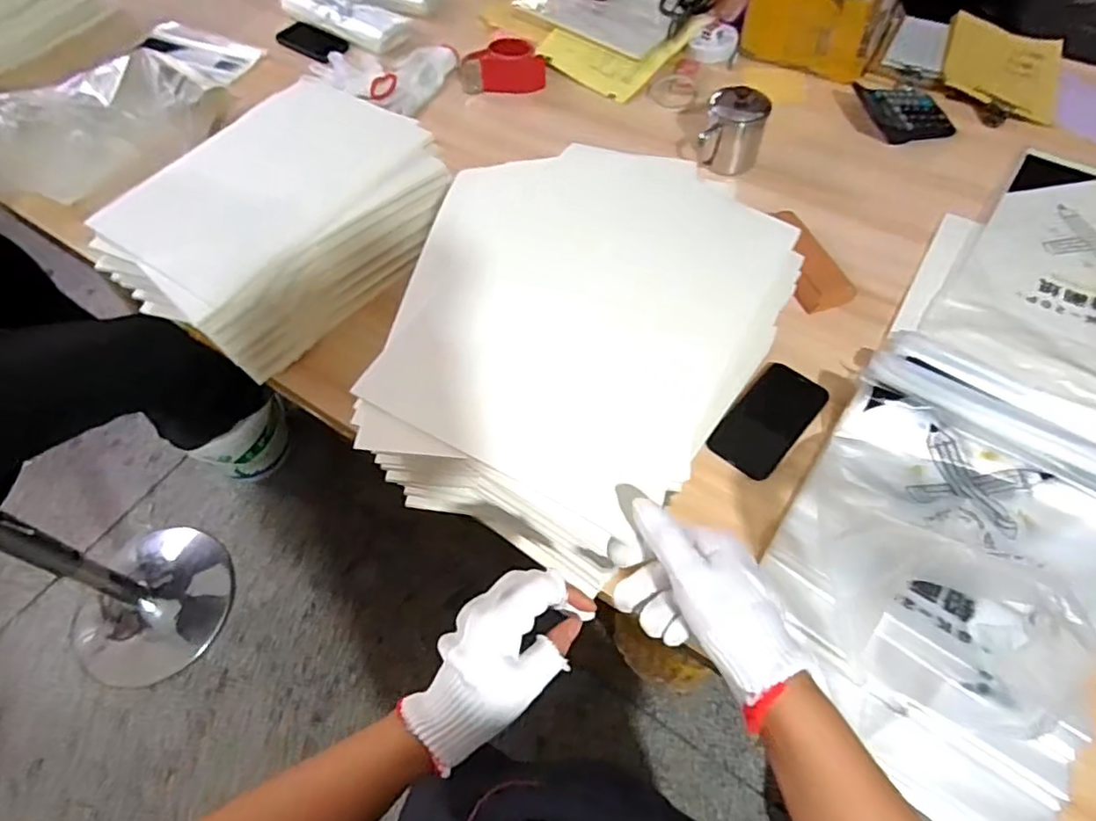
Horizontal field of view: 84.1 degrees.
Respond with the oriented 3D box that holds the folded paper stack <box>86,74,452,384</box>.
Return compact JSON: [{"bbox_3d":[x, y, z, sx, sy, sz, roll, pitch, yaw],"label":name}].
[{"bbox_3d":[-0.356,-0.258,0.832,0.329,0.107,0.412,30,65,20],"label":"folded paper stack"}]

